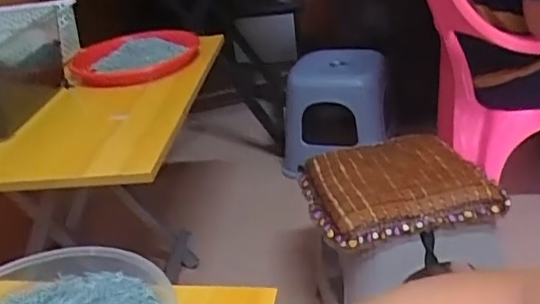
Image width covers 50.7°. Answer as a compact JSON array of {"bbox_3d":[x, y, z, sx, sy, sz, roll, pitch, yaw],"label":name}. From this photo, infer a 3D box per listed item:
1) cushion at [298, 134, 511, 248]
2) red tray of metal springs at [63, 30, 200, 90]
[{"bbox_3d":[0.214,0.053,0.987,0.289,0.044,0.258,-12,29,-9],"label":"cushion"},{"bbox_3d":[-0.267,-0.188,1.128,0.257,0.057,0.178,-18,30,-19],"label":"red tray of metal springs"}]

